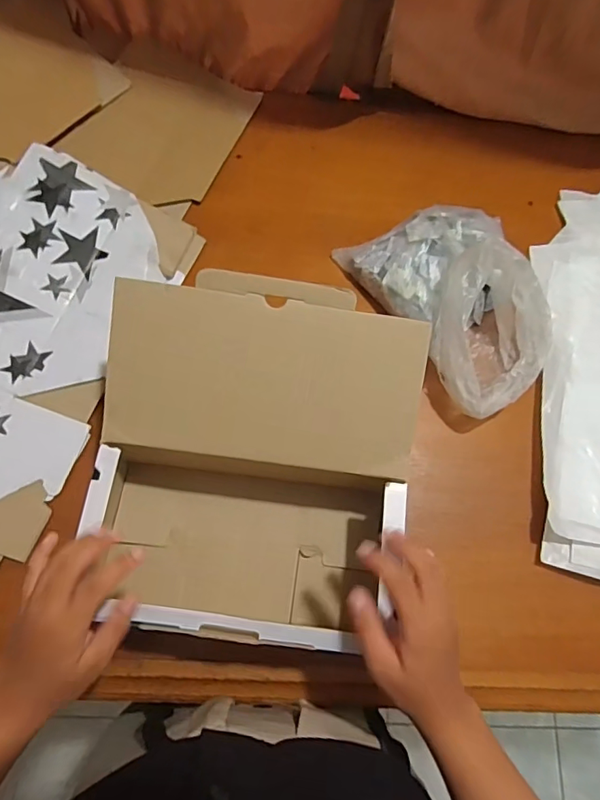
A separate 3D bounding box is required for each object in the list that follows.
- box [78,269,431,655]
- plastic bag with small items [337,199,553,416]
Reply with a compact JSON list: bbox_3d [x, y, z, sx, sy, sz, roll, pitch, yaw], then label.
[{"bbox_3d":[-0.042,0.069,0.463,0.276,0.180,0.298,6,71,0],"label":"box"},{"bbox_3d":[0.184,-0.124,0.560,0.149,0.099,0.264,-30,78,-11],"label":"plastic bag with small items"}]

